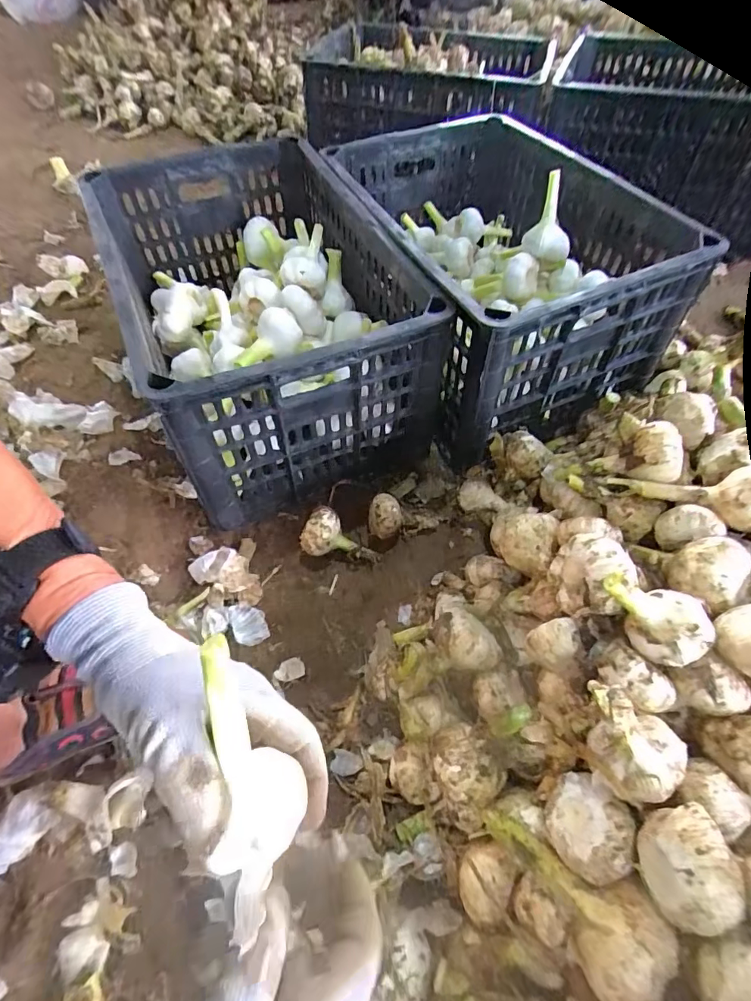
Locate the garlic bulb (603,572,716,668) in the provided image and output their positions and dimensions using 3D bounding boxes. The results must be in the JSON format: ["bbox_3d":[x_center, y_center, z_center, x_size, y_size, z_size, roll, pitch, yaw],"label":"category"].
[{"bbox_3d":[0.178,0.078,0.297,0.063,0.042,0.045,0,56,0],"label":"garlic bulb"}]

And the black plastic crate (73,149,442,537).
[{"bbox_3d":[-0.157,-0.254,0.635,0.298,0.230,0.511,-22,59,-14],"label":"black plastic crate"}]

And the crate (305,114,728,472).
[{"bbox_3d":[0.162,-0.338,0.660,0.343,0.205,0.497,-19,58,-13],"label":"crate"}]

